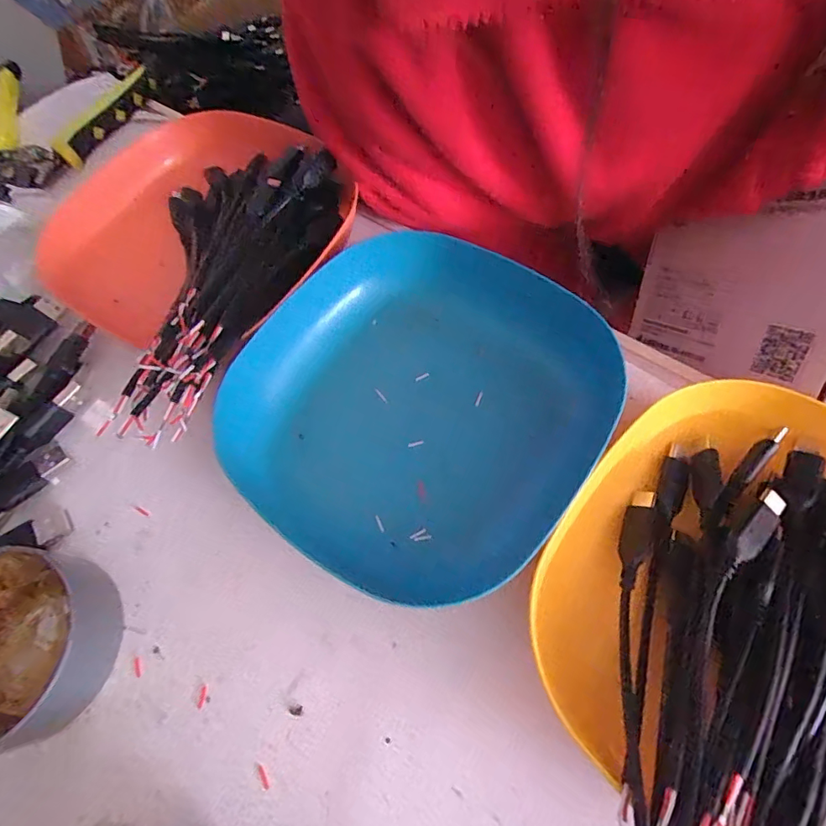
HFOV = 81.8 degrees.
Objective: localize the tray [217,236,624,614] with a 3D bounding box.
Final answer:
[{"bbox_3d":[0.002,-0.003,0.199,0.136,0.040,0.139,31,69,17],"label":"tray"}]

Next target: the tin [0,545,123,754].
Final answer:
[{"bbox_3d":[-0.143,0.084,0.171,0.062,0.031,0.063,-1,63,3],"label":"tin"}]

